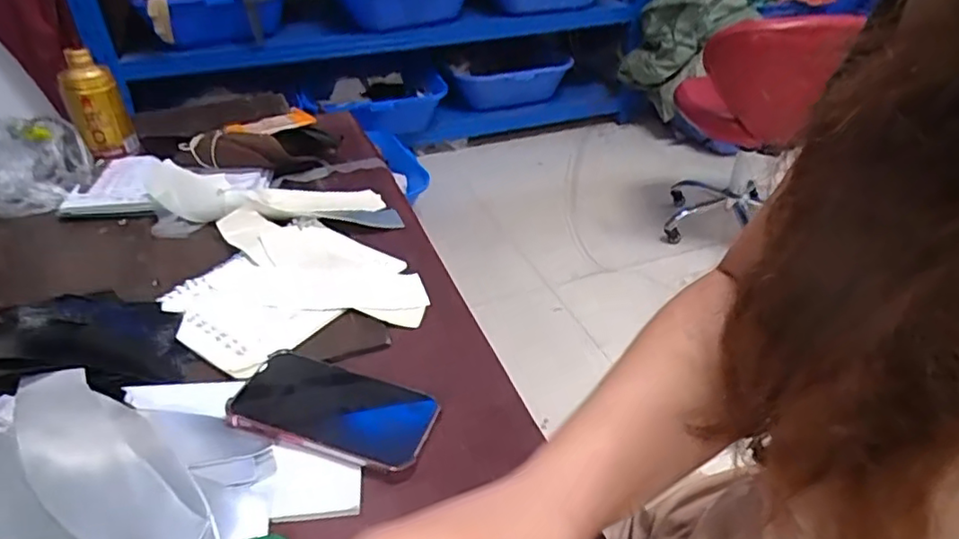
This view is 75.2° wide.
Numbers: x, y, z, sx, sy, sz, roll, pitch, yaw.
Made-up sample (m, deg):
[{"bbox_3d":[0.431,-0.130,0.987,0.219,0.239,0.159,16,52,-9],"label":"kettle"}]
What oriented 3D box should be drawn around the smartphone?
[{"bbox_3d":[-0.109,0.102,0.473,0.147,0.010,0.084,9,37,13],"label":"smartphone"}]

